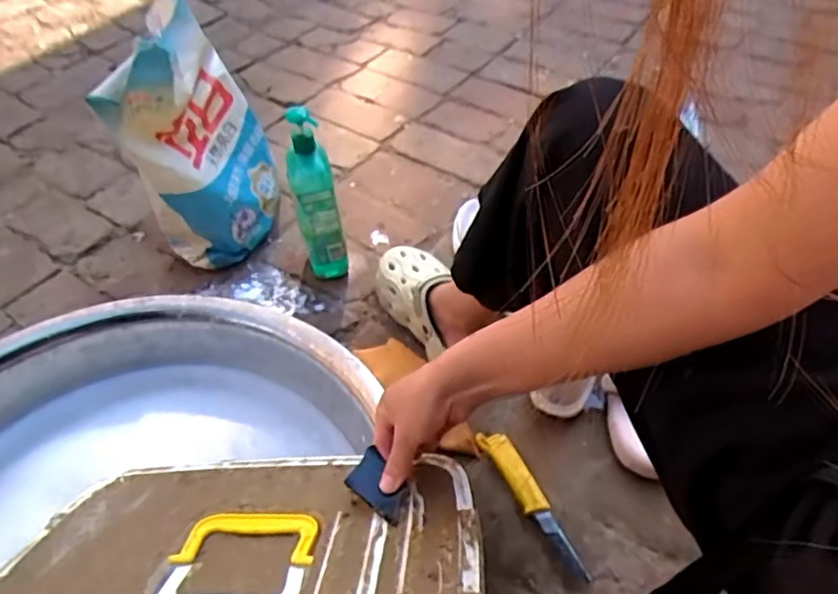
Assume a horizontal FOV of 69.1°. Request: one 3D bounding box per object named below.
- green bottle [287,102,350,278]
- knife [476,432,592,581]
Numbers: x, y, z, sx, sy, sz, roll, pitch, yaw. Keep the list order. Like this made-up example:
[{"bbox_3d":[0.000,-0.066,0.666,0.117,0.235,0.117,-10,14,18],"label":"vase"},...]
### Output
[{"bbox_3d":[-0.156,-0.145,0.931,0.063,0.270,0.066,-11,48,-6],"label":"green bottle"},{"bbox_3d":[0.141,0.246,0.744,0.037,0.025,0.203,-24,51,-17],"label":"knife"}]

